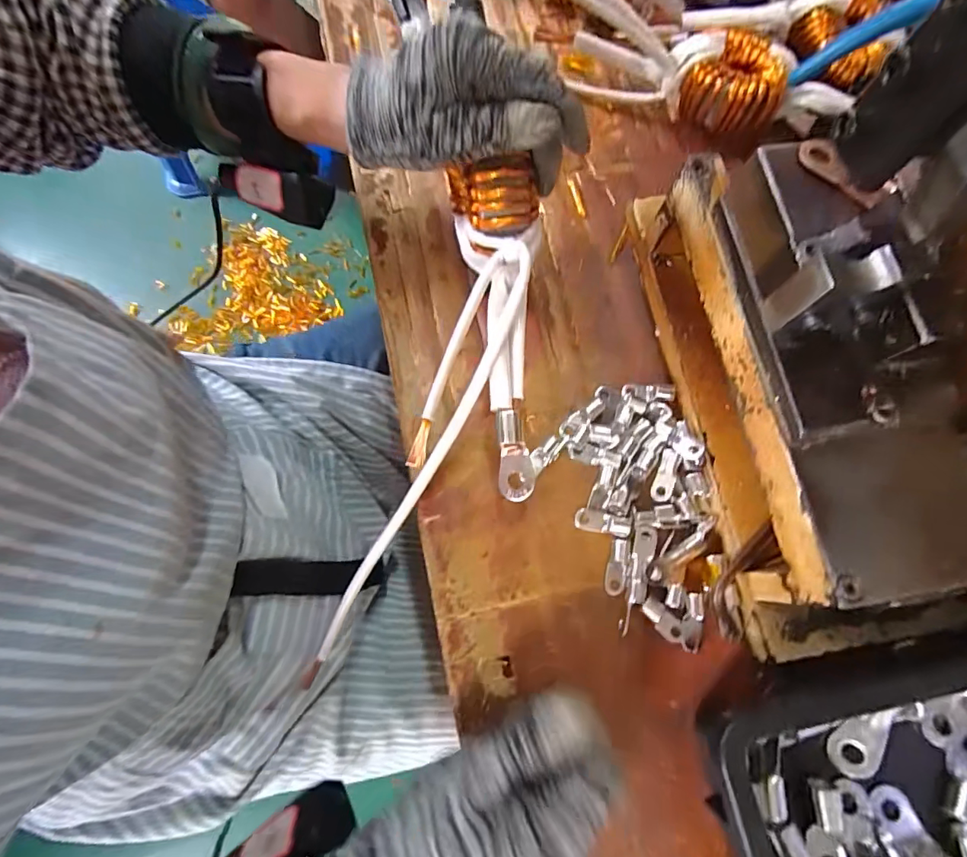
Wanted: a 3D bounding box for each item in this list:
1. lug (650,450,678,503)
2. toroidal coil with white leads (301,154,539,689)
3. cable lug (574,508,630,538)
[{"bbox_3d":[0.113,0.029,0.302,0.012,0.004,0.032,14,91,3],"label":"lug"},{"bbox_3d":[-0.011,-0.001,0.282,0.086,0.051,0.291,16,95,4],"label":"toroidal coil with white leads"},{"bbox_3d":[0.073,0.058,0.296,0.033,0.004,0.012,9,73,19],"label":"cable lug"}]

